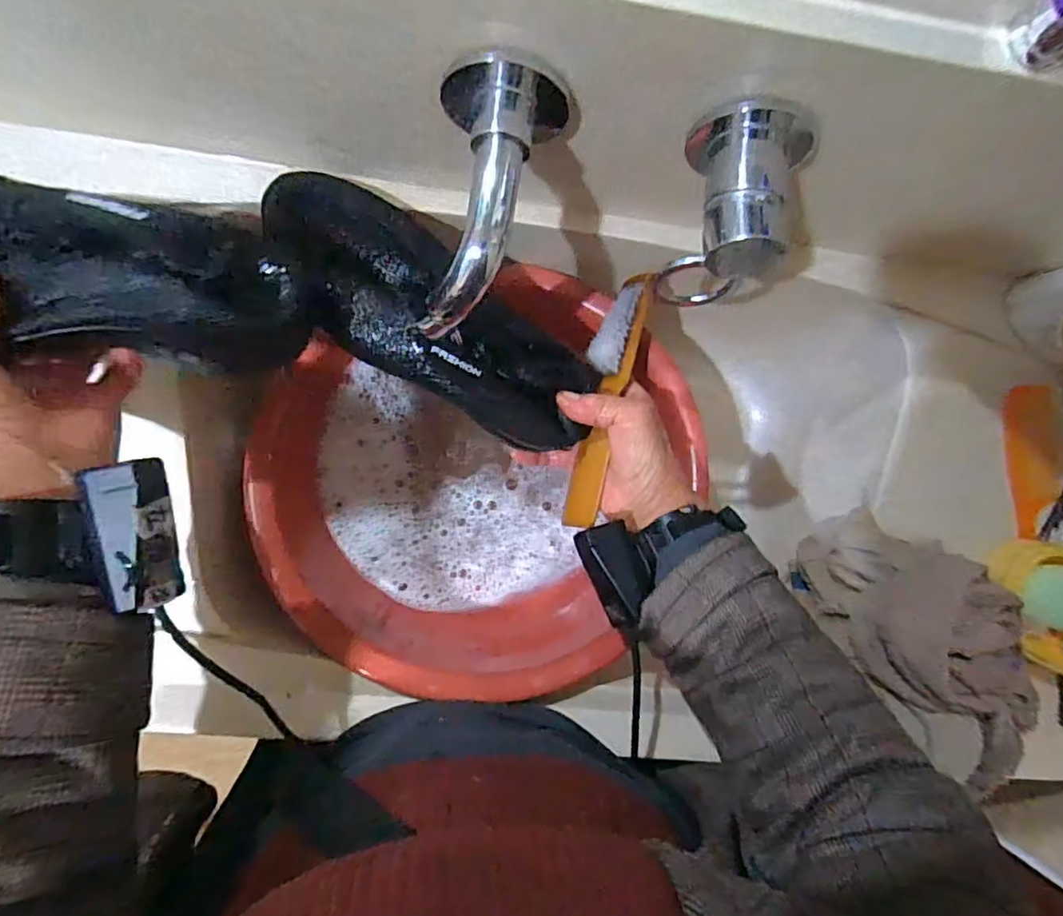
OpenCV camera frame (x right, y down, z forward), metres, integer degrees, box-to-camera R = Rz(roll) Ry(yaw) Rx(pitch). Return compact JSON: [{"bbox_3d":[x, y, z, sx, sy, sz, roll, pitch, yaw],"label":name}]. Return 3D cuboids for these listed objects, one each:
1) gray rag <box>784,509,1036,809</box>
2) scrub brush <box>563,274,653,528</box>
[{"bbox_3d":[0.312,0.147,0.465,0.113,0.127,0.198,-40,95,-5],"label":"gray rag"},{"bbox_3d":[0.057,-0.047,0.460,0.034,0.029,0.200,14,85,-7],"label":"scrub brush"}]

